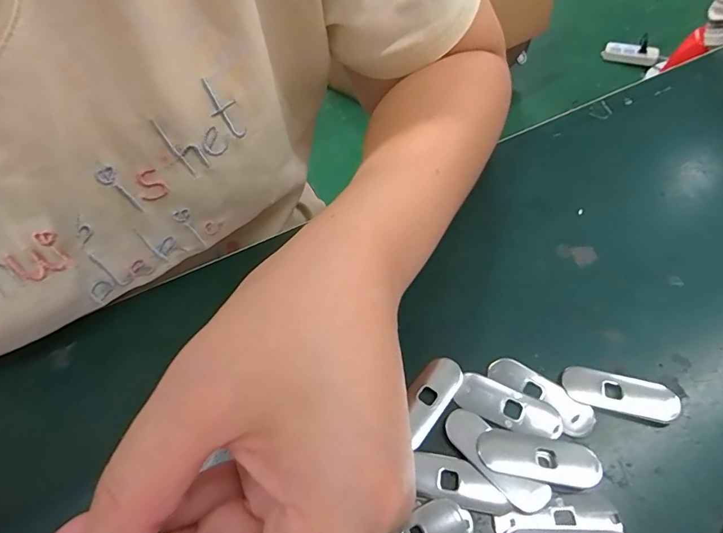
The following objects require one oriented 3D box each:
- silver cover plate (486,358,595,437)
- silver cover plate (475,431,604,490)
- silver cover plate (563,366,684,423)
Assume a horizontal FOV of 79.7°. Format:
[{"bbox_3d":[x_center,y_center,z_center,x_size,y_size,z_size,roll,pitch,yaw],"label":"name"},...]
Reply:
[{"bbox_3d":[0.086,0.060,0.207,0.050,0.004,0.016,36,65,24],"label":"silver cover plate"},{"bbox_3d":[0.077,0.085,0.189,0.050,0.005,0.018,8,57,9],"label":"silver cover plate"},{"bbox_3d":[0.122,0.060,0.205,0.050,0.004,0.017,12,58,11],"label":"silver cover plate"}]

